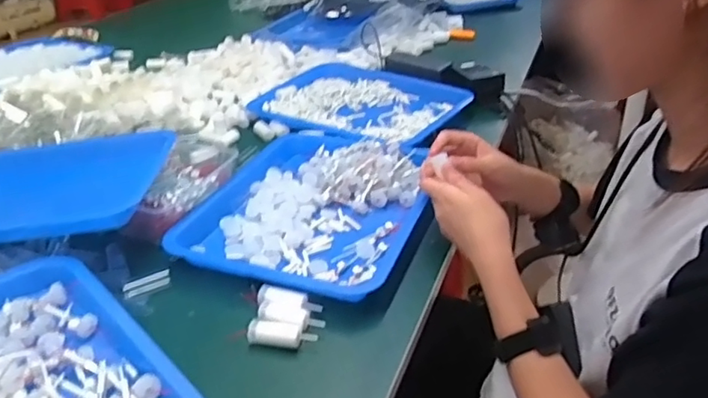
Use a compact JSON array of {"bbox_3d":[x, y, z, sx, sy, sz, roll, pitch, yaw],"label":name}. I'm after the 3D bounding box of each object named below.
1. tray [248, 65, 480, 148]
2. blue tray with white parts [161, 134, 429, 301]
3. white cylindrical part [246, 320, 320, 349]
[{"bbox_3d":[0.013,-0.171,1.021,0.320,0.035,0.267,19,37,30],"label":"tray"},{"bbox_3d":[-0.046,-0.004,0.744,0.270,0.044,0.343,9,33,17],"label":"blue tray with white parts"},{"bbox_3d":[-0.068,0.128,0.551,0.065,0.016,0.020,0,31,3],"label":"white cylindrical part"}]

